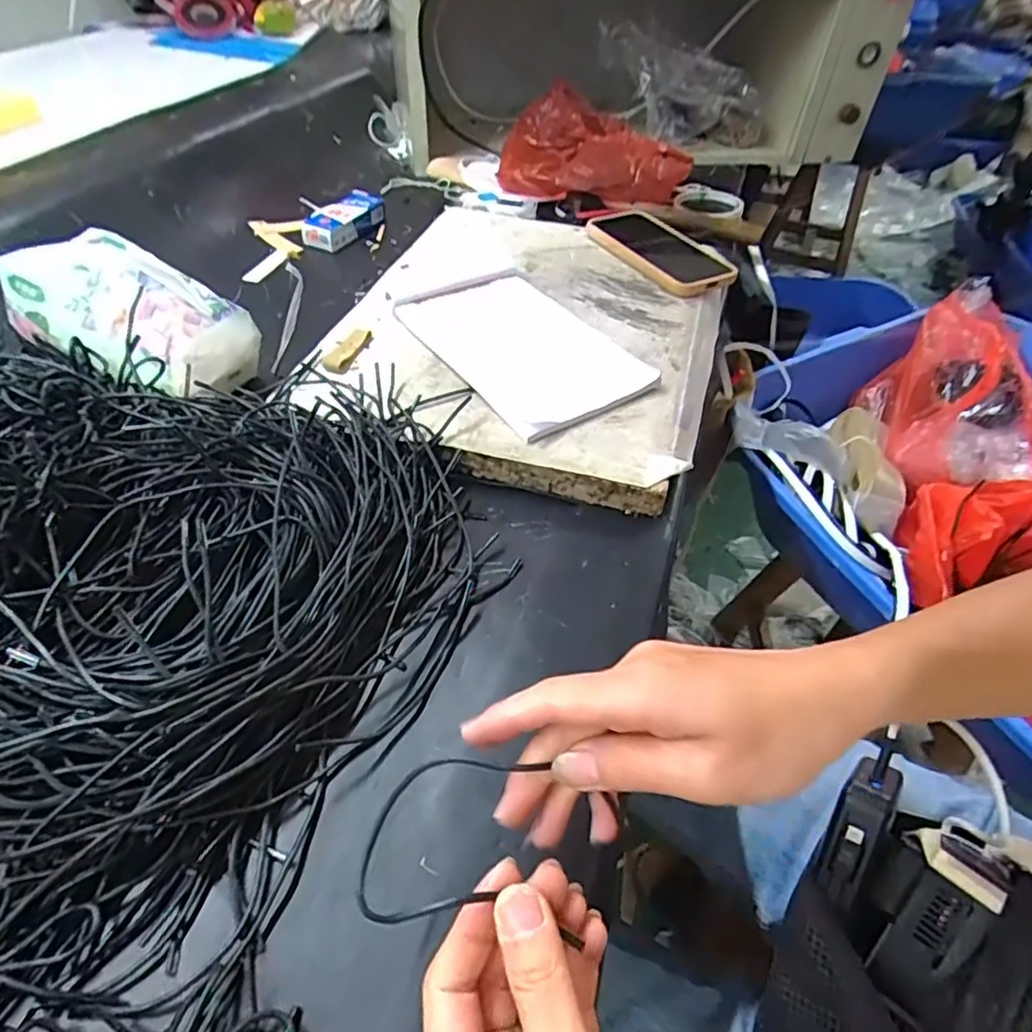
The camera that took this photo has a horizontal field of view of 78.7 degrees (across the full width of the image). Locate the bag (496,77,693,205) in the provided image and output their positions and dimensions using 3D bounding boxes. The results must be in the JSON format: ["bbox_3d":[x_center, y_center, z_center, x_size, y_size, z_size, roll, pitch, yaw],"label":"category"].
[{"bbox_3d":[0.104,-0.473,0.819,0.243,0.060,0.212,6,48,-1],"label":"bag"}]

